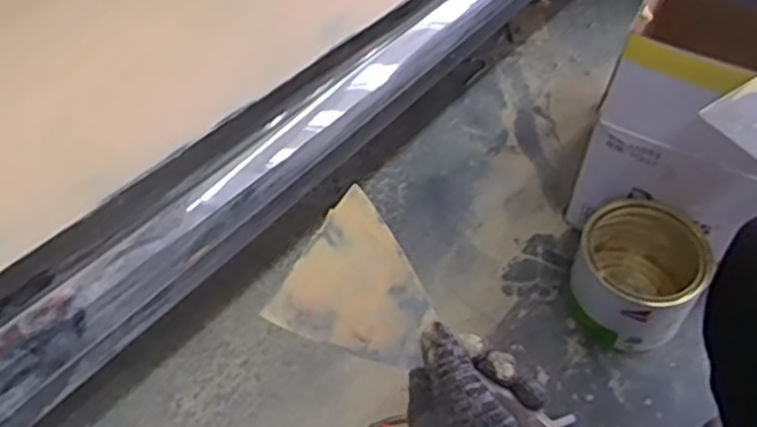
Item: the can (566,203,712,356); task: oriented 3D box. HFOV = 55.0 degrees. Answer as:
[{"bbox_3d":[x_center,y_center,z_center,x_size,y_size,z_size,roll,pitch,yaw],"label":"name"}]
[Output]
[{"bbox_3d":[0.347,0.086,0.982,0.157,0.135,0.160,-1,53,1],"label":"can"}]

